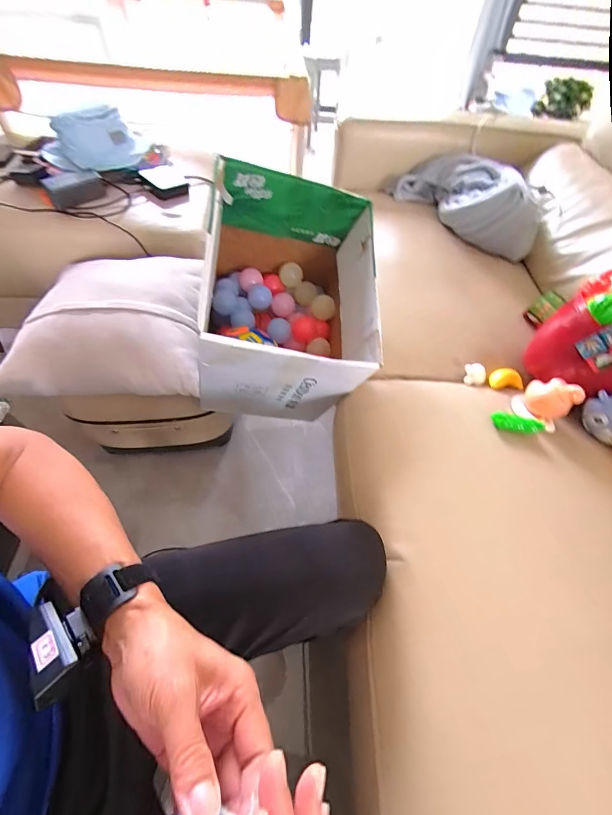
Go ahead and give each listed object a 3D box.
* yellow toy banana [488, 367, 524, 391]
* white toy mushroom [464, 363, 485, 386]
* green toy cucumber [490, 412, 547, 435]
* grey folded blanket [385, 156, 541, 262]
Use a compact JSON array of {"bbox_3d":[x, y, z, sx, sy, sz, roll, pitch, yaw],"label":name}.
[{"bbox_3d":[0.394,-0.057,0.686,0.067,0.028,0.040,-3,100,-12],"label":"yellow toy banana"},{"bbox_3d":[0.333,-0.066,0.680,0.038,0.025,0.034,-10,57,-12],"label":"white toy mushroom"},{"bbox_3d":[0.354,0.030,0.575,0.088,0.018,0.031,11,55,3],"label":"green toy cucumber"},{"bbox_3d":[0.441,-0.592,0.964,0.444,0.124,0.226,33,59,17],"label":"grey folded blanket"}]

